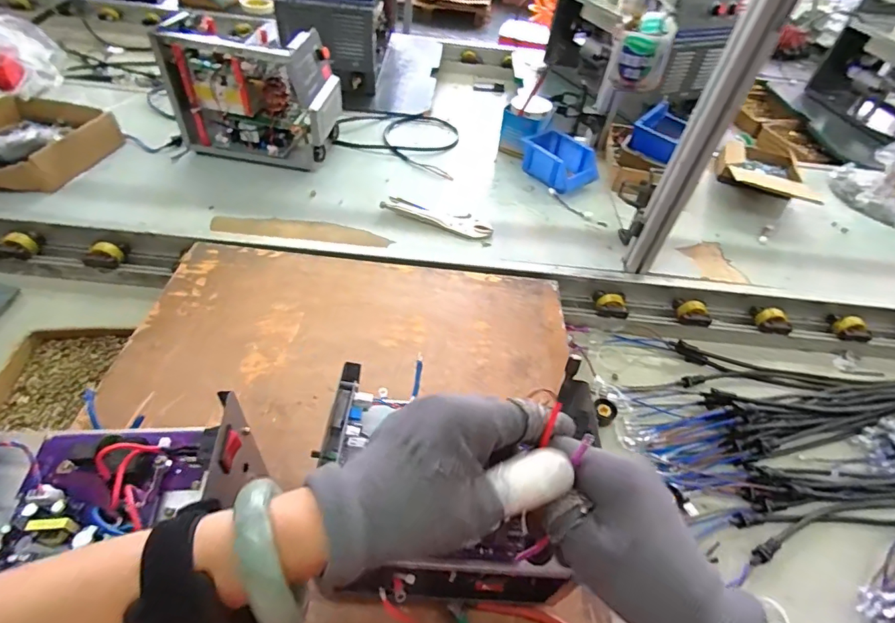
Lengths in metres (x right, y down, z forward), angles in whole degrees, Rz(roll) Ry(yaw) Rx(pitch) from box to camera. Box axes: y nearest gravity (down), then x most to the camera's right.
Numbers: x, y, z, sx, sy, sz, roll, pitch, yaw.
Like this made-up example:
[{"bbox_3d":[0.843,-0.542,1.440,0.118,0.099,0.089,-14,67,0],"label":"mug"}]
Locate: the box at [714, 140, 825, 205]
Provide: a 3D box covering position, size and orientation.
[{"bbox_3d":[0.761,-0.308,1.084,0.241,0.088,0.193,30,51,19],"label":"box"}]

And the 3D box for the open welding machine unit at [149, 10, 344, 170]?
[{"bbox_3d":[-0.382,-0.428,0.927,0.307,0.226,0.130,7,47,-1],"label":"open welding machine unit"}]

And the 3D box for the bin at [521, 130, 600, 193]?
[{"bbox_3d":[0.247,-0.328,1.020,0.120,0.073,0.154,-21,54,-24],"label":"bin"}]

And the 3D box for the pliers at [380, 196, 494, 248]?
[{"bbox_3d":[-0.017,-0.178,0.882,0.217,0.014,0.053,21,49,11],"label":"pliers"}]

